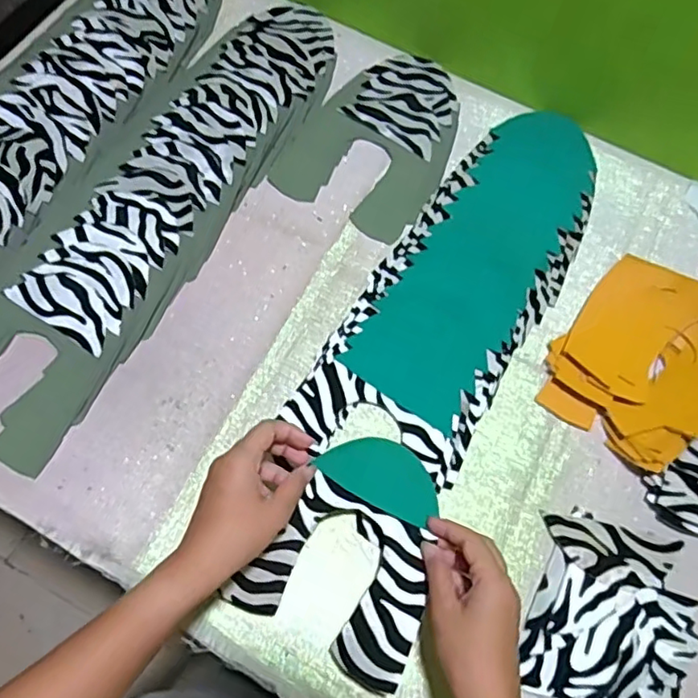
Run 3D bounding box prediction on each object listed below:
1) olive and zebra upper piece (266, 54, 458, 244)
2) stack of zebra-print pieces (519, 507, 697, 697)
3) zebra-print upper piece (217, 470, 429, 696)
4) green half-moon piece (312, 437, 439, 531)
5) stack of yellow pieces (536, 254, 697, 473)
[{"bbox_3d":[0.035,-0.228,0.633,0.157,0.007,0.221,29,72,9],"label":"olive and zebra upper piece"},{"bbox_3d":[0.205,0.215,0.457,0.120,0.025,0.154,17,70,5],"label":"stack of zebra-print pieces"},{"bbox_3d":[-0.005,0.170,0.445,0.131,0.028,0.112,26,72,8],"label":"zebra-print upper piece"},{"bbox_3d":[0.027,0.097,0.464,0.094,0.016,0.050,25,71,7],"label":"green half-moon piece"},{"bbox_3d":[0.281,0.013,0.518,0.170,0.047,0.175,38,73,11],"label":"stack of yellow pieces"}]

